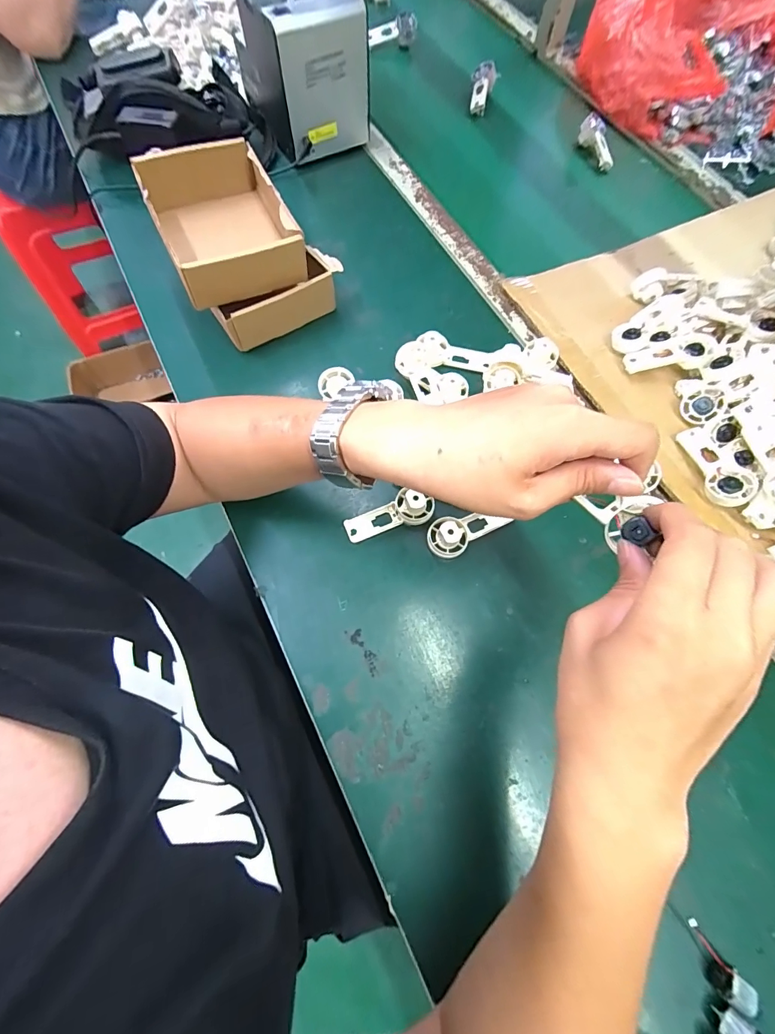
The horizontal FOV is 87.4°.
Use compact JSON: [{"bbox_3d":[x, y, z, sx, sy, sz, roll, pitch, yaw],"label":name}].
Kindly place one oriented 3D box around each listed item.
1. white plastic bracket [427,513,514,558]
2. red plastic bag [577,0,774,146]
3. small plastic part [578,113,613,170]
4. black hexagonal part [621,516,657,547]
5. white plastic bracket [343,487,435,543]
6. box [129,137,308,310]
[{"bbox_3d":[0.082,0.014,0.400,0.083,0.025,0.038,-13,70,-5],"label":"white plastic bracket"},{"bbox_3d":[0.564,-0.816,0.703,0.392,0.107,0.332,-3,69,-4],"label":"red plastic bag"},{"bbox_3d":[0.341,-0.610,0.660,0.044,0.032,0.094,2,69,-2],"label":"small plastic part"},{"bbox_3d":[0.147,0.009,0.238,0.014,0.008,0.016,-51,59,21],"label":"black hexagonal part"},{"bbox_3d":[0.000,-0.002,0.409,0.089,0.023,0.033,-19,70,6],"label":"white plastic bracket"},{"bbox_3d":[-0.181,-0.325,0.454,0.133,0.069,0.172,-22,72,-11],"label":"box"}]

